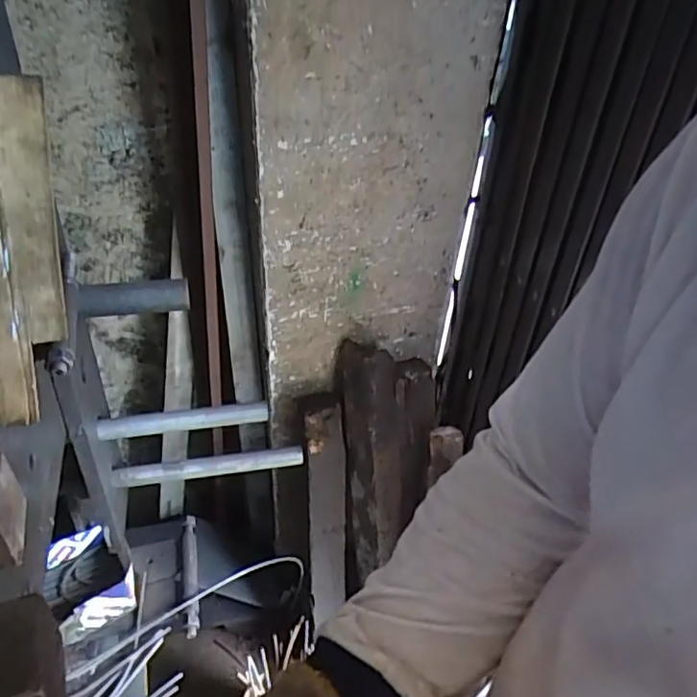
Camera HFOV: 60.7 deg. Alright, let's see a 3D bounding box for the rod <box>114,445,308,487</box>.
[{"bbox_3d":[-0.189,0.163,0.821,0.252,0.029,0.019,-5,41,-11],"label":"rod"}]

